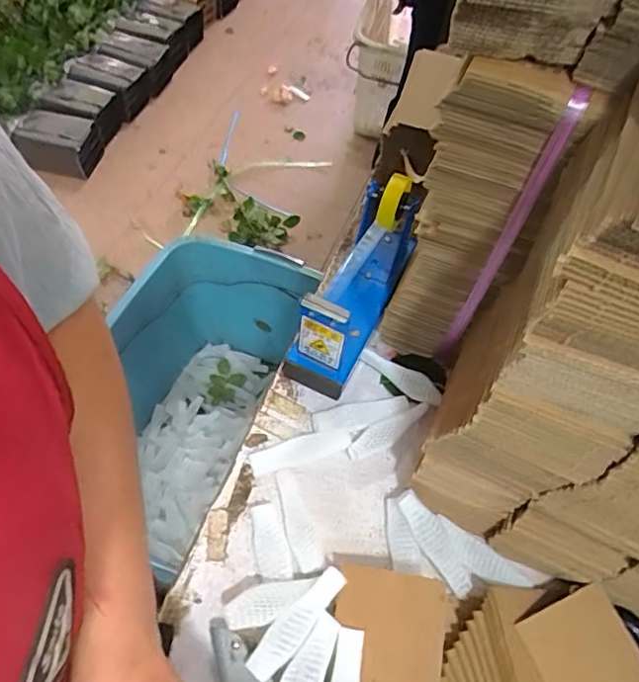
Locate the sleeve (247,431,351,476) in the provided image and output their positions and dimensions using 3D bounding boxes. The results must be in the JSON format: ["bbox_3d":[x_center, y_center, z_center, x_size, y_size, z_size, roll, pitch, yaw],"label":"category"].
[{"bbox_3d":[-0.017,0.098,0.495,0.090,0.009,0.026,-12,60,-11],"label":"sleeve"}]

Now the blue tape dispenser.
[{"bbox_3d":[0.037,-0.059,0.527,0.058,0.127,0.181,24,59,11],"label":"blue tape dispenser"}]

